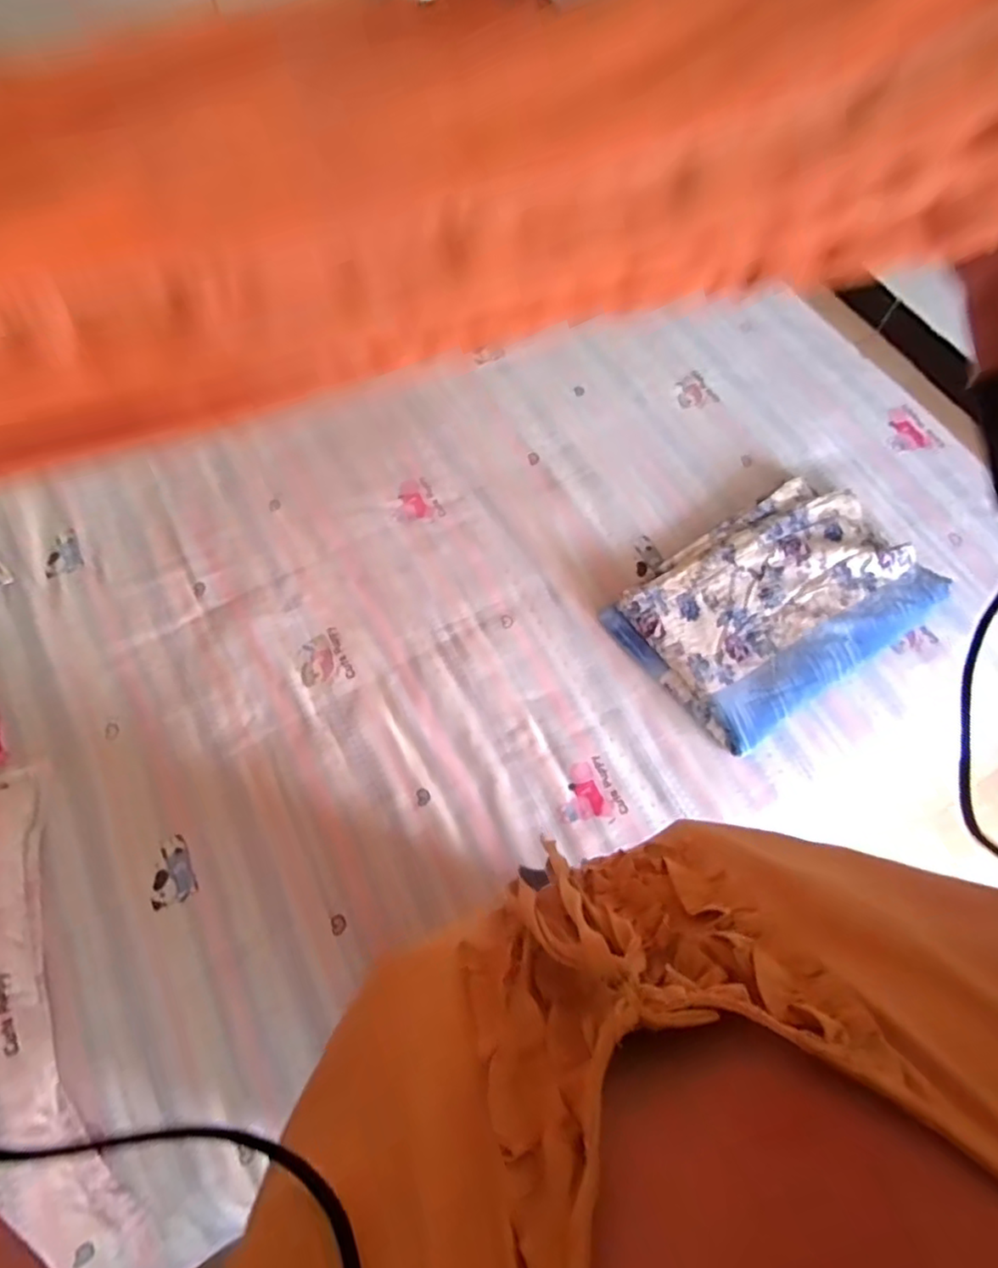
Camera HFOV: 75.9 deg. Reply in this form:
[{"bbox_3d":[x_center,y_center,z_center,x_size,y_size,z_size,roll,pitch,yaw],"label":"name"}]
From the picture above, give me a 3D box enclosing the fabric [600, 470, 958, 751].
[{"bbox_3d":[0.490,-0.068,1.126,0.537,0.085,0.343,-32,70,-14],"label":"fabric"}]

